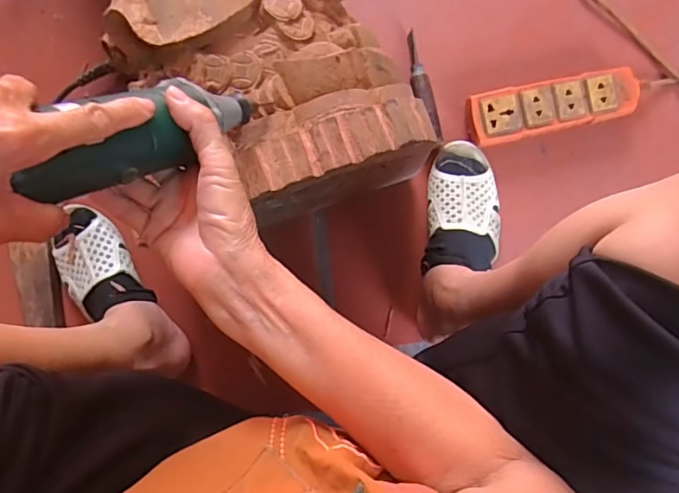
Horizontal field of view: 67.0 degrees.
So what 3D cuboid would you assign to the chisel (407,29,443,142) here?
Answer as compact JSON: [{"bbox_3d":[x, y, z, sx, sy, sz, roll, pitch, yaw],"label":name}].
[{"bbox_3d":[0.101,-0.197,0.636,0.024,0.022,0.138,-13,92,2],"label":"chisel"}]

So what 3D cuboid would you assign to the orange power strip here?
[{"bbox_3d":[0.258,-0.169,0.624,0.198,0.034,0.061,-11,92,2],"label":"orange power strip"}]

